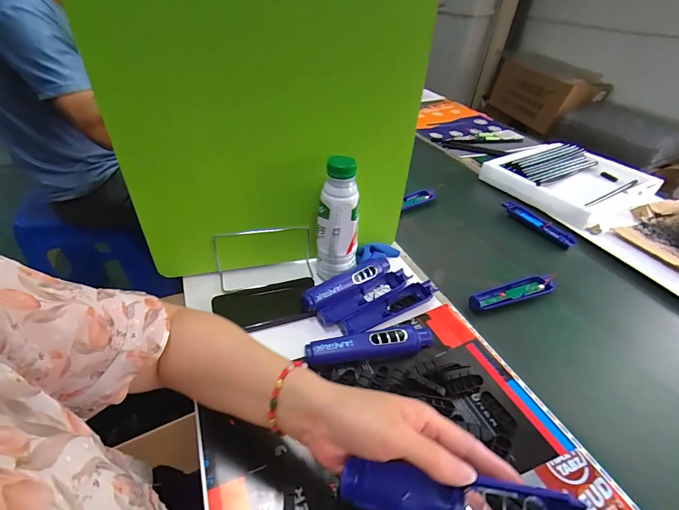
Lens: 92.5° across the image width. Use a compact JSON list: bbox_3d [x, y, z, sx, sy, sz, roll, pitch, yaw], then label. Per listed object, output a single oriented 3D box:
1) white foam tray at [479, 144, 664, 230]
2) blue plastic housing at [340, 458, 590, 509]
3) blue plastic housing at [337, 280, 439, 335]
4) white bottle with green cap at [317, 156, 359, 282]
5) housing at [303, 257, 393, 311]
[{"bbox_3d":[0.616,-0.195,0.870,0.382,0.071,0.318,-20,44,-30],"label":"white foam tray"},{"bbox_3d":[0.087,0.169,0.217,0.174,0.027,0.032,2,35,17],"label":"blue plastic housing"},{"bbox_3d":[0.079,0.080,0.490,0.166,0.022,0.037,-19,43,-28],"label":"blue plastic housing"},{"bbox_3d":[0.000,-0.048,0.489,0.051,0.188,0.051,32,45,30],"label":"white bottle with green cap"},{"bbox_3d":[0.016,0.044,0.517,0.177,0.033,0.032,-22,45,-31],"label":"housing"}]

